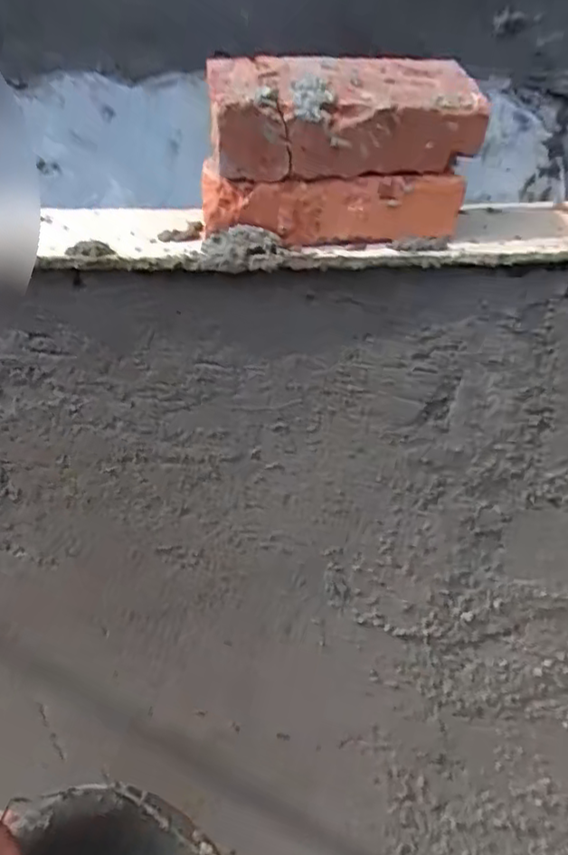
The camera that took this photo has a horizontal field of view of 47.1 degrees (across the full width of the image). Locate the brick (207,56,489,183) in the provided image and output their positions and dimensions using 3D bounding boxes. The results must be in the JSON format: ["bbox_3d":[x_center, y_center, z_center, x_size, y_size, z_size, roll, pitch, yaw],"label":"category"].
[{"bbox_3d":[0.035,-0.185,0.389,0.153,0.058,0.073,-3,32,-3],"label":"brick"}]

